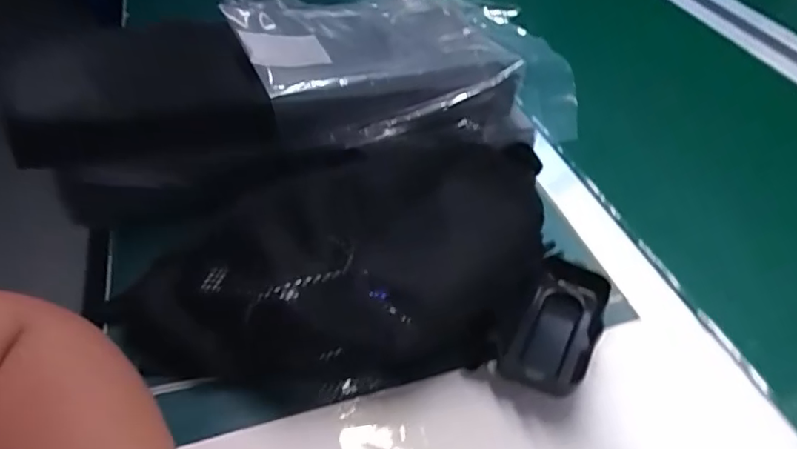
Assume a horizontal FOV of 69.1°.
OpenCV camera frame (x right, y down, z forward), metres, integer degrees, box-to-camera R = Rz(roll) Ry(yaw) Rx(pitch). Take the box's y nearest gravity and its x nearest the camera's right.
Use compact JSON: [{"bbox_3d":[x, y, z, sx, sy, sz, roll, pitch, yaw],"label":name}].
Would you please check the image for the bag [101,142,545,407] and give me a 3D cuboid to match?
[{"bbox_3d":[-0.019,0.030,0.368,0.291,0.070,0.149,-17,49,-23],"label":"bag"}]

